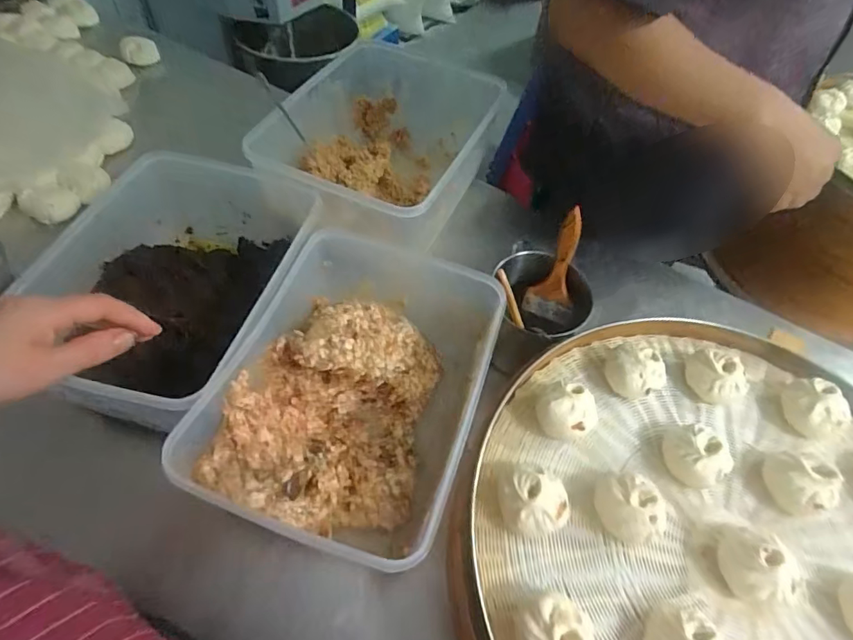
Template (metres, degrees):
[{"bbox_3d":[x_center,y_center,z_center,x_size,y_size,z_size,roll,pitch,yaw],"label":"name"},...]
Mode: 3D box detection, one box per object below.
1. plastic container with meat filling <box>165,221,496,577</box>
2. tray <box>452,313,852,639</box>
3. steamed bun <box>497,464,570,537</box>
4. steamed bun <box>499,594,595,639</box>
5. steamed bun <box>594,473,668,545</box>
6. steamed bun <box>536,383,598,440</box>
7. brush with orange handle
[{"bbox_3d":[-0.075,0.069,0.538,0.226,0.134,0.309,15,55,5],"label":"plastic container with meat filling"},{"bbox_3d":[0.280,0.196,0.442,0.476,0.057,0.471,3,55,-4],"label":"tray"},{"bbox_3d":[0.095,0.163,0.442,0.060,0.046,0.052,16,55,6],"label":"steamed bun"},{"bbox_3d":[0.095,0.248,0.380,0.062,0.052,0.053,-14,58,-15],"label":"steamed bun"},{"bbox_3d":[0.180,0.172,0.444,0.054,0.052,0.057,3,55,-4],"label":"steamed bun"},{"bbox_3d":[0.140,0.096,0.497,0.054,0.047,0.054,3,55,-4],"label":"steamed bun"},{"bbox_3d":[0.165,-0.062,0.609,0.060,0.153,0.012,14,38,6],"label":"brush with orange handle"}]

